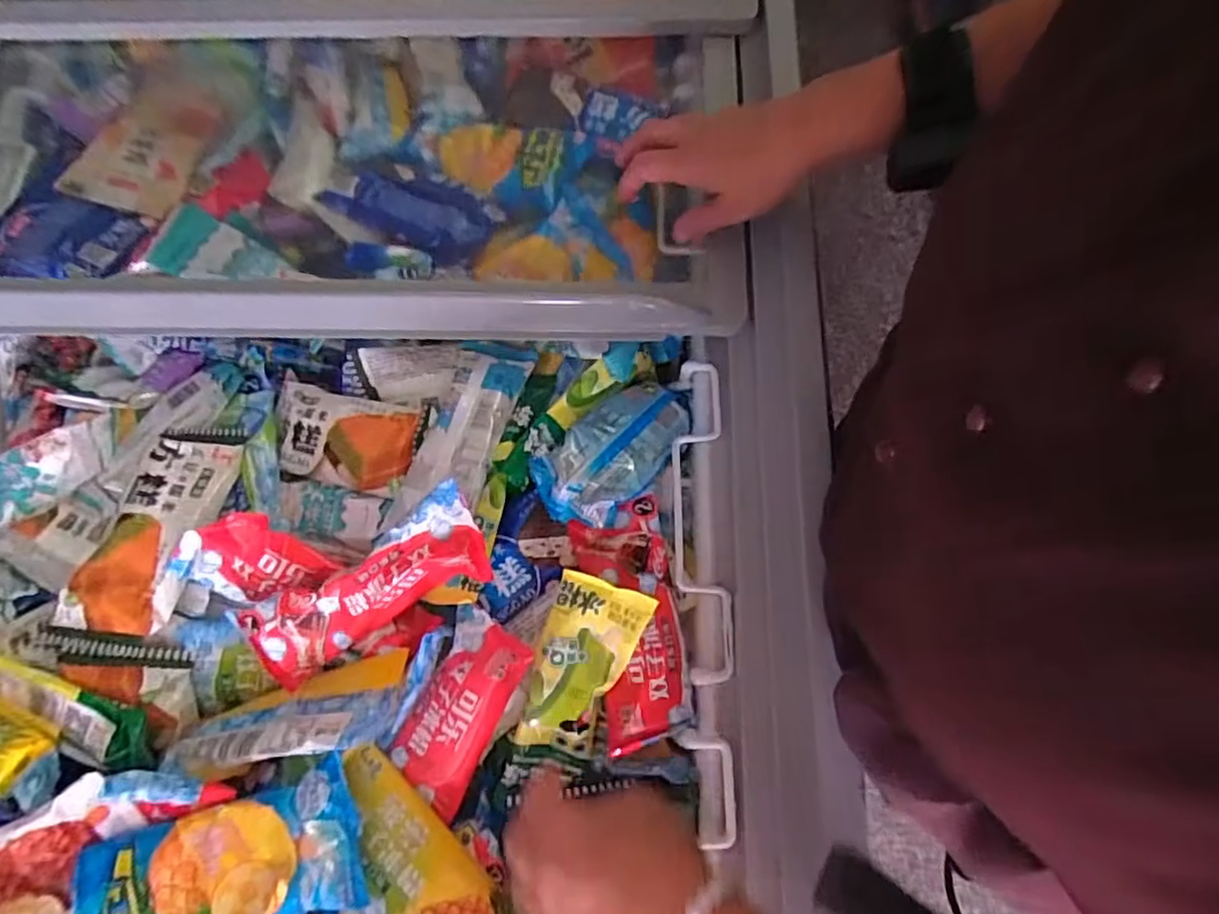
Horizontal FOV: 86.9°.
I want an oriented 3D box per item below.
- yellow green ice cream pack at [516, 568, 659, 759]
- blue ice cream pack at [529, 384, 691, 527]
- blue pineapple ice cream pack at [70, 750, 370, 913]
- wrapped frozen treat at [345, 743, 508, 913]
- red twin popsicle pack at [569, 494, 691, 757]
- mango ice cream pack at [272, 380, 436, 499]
[{"bbox_3d":[-0.019,0.149,0.458,0.065,0.023,0.123,18,86,-2],"label":"yellow green ice cream pack"},{"bbox_3d":[0.007,-0.010,0.513,0.073,0.022,0.152,41,60,12],"label":"blue ice cream pack"},{"bbox_3d":[-0.256,0.268,0.412,0.189,0.026,0.084,-19,73,-4],"label":"blue pineapple ice cream pack"},{"bbox_3d":[-0.118,0.271,0.413,0.063,0.019,0.182,-38,69,-10],"label":"wrapped frozen treat"},{"bbox_3d":[0.017,0.118,0.471,0.065,0.020,0.169,-11,73,-2],"label":"red twin popsicle pack"},{"bbox_3d":[-0.214,-0.015,0.521,0.141,0.019,0.078,7,84,15],"label":"mango ice cream pack"}]

